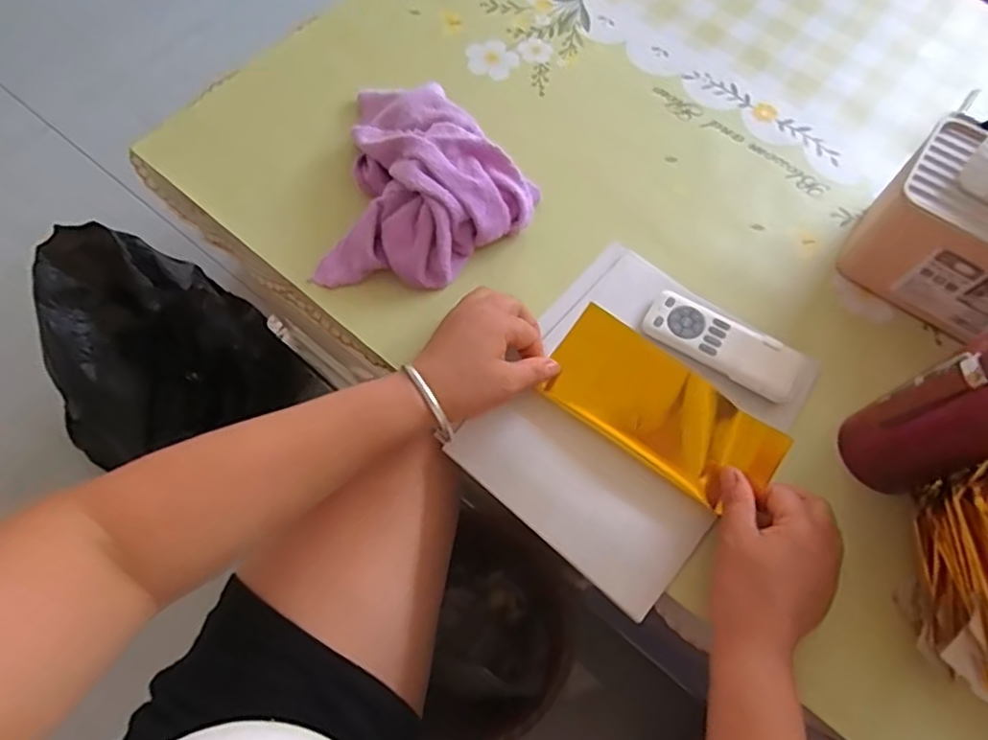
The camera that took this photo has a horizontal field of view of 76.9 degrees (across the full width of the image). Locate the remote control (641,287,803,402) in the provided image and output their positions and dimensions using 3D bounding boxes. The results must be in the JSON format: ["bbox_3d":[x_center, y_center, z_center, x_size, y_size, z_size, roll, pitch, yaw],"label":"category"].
[{"bbox_3d":[0.186,-0.022,0.507,0.125,0.009,0.046,29,69,11],"label":"remote control"}]

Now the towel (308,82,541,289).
[{"bbox_3d":[-0.053,-0.165,0.546,0.180,0.064,0.204,9,67,3],"label":"towel"}]

